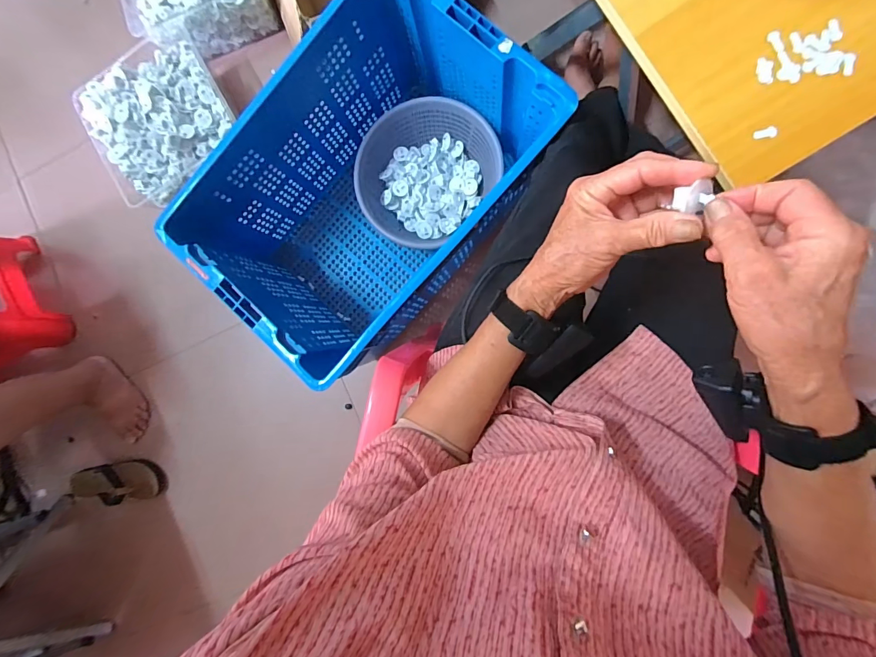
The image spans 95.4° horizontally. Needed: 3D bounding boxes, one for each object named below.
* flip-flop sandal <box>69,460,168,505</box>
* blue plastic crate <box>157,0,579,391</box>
[{"bbox_3d":[-0.840,0.401,1.029,0.275,0.066,0.113,-12,88,8],"label":"flip-flop sandal"},{"bbox_3d":[-0.113,-0.243,0.756,0.395,0.309,0.569,44,95,6],"label":"blue plastic crate"}]

